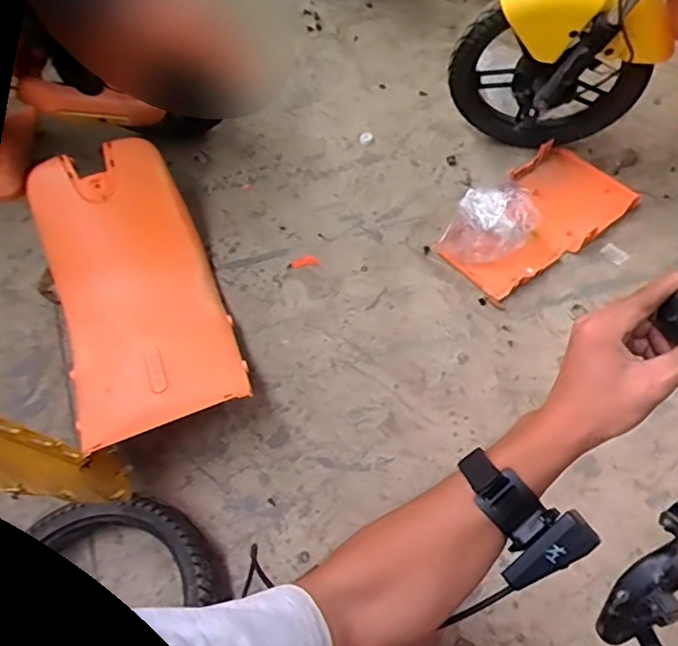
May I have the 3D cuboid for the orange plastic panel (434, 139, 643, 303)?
[{"bbox_3d":[0.410,-0.212,1.189,0.416,0.028,0.224,-41,66,-18],"label":"orange plastic panel"}]

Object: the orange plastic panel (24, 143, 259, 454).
[{"bbox_3d":[-0.365,-0.055,1.005,0.284,0.180,0.521,-23,61,-9],"label":"orange plastic panel"}]

